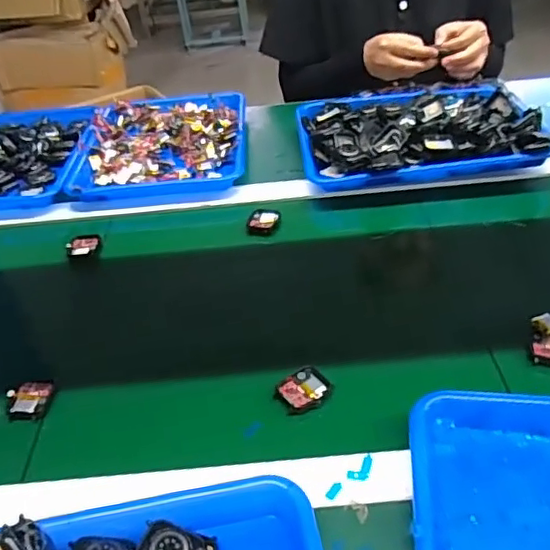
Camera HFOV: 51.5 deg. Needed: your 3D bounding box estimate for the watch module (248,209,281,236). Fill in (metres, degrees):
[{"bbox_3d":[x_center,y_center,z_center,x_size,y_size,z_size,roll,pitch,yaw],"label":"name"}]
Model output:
[{"bbox_3d":[-0.014,-0.069,0.733,0.039,0.004,0.042,9,56,4],"label":"watch module"}]

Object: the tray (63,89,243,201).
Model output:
[{"bbox_3d":[-0.174,-0.212,0.909,0.259,0.045,0.296,-6,41,-2],"label":"tray"}]

